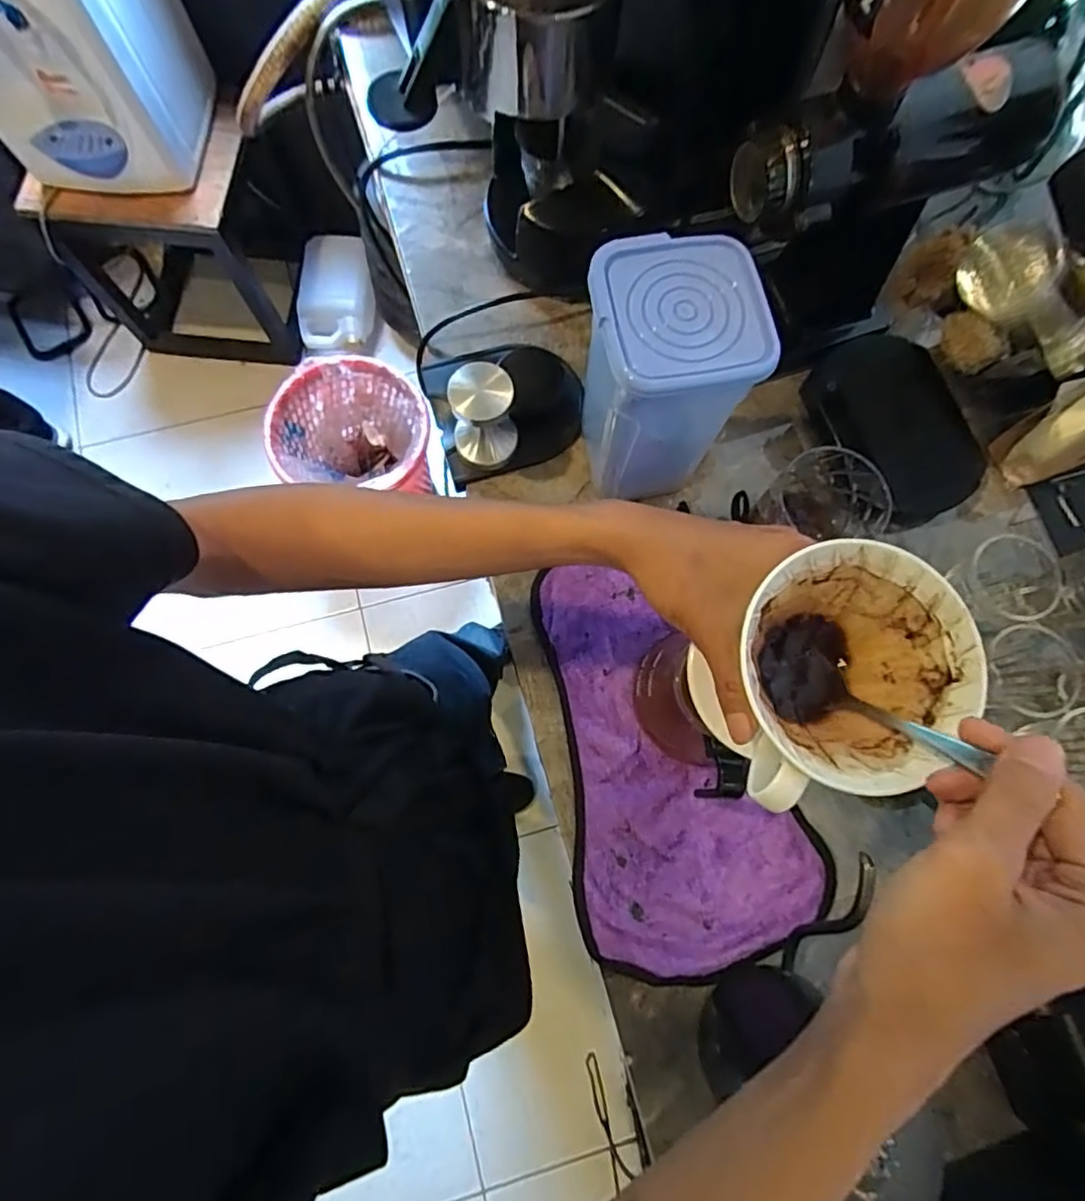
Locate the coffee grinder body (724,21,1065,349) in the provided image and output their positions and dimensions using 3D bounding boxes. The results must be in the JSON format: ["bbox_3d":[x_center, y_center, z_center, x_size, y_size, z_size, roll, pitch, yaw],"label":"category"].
[{"bbox_3d":[0.251,-0.320,0.418,0.225,0.061,0.064,-17,77,-6],"label":"coffee grinder body"}]

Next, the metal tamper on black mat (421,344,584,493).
[{"bbox_3d":[-0.034,-0.192,0.524,0.129,0.093,0.121,-17,77,-6],"label":"metal tamper on black mat"}]

